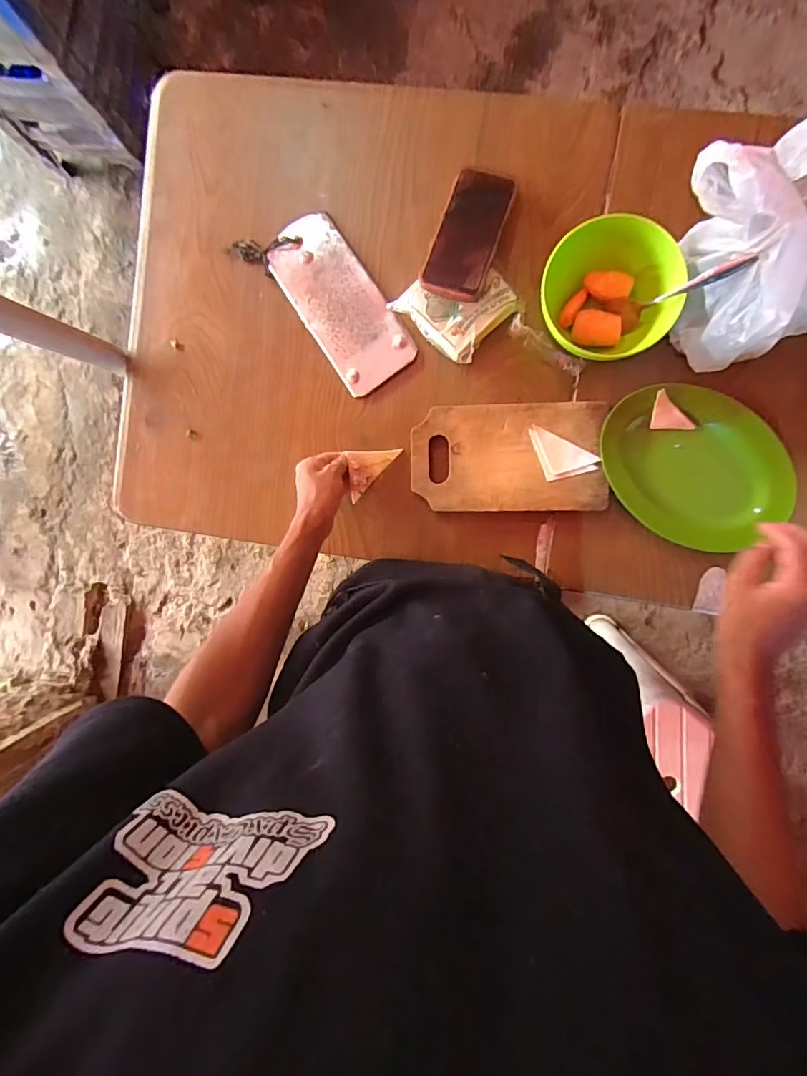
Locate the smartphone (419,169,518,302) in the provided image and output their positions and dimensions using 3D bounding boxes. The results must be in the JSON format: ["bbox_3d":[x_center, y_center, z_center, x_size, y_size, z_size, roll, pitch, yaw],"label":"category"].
[{"bbox_3d":[0.078,-0.369,0.595,0.078,0.013,0.154,19,91,6],"label":"smartphone"}]

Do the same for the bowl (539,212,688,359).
[{"bbox_3d":[0.238,-0.282,0.571,0.148,0.078,0.139,0,94,3],"label":"bowl"}]

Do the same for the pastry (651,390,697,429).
[{"bbox_3d":[0.333,-0.156,0.595,0.051,0.004,0.046,3,116,8],"label":"pastry"}]

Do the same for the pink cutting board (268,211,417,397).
[{"bbox_3d":[-0.083,-0.309,0.642,0.103,0.009,0.230,-33,92,5],"label":"pink cutting board"}]

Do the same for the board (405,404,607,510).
[{"bbox_3d":[0.132,-0.102,0.625,0.240,0.026,0.135,0,92,4],"label":"board"}]

